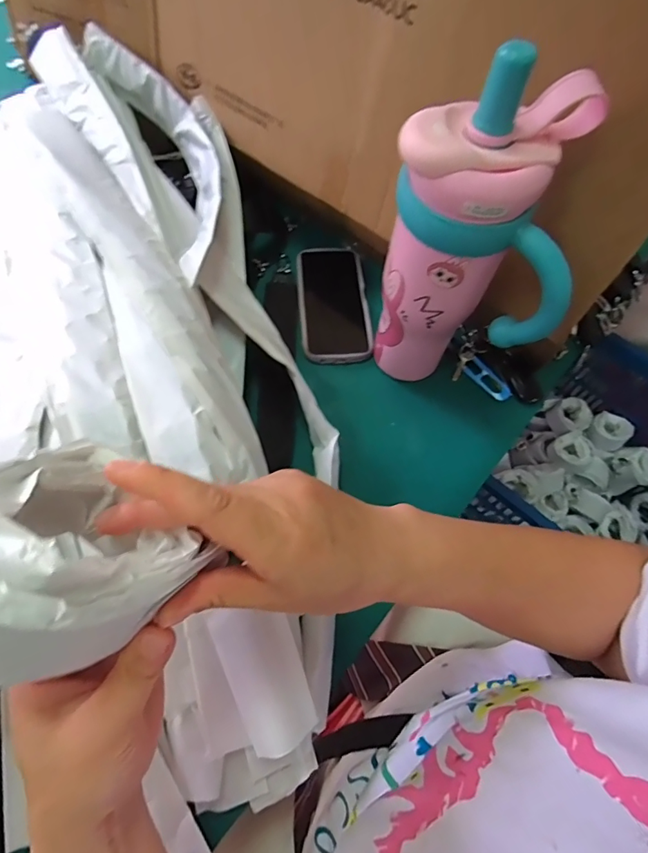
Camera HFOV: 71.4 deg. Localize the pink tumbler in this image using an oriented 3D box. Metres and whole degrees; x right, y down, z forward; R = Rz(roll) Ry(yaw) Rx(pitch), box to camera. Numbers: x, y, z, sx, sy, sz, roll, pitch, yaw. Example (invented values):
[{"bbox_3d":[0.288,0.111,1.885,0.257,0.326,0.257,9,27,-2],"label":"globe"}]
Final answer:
[{"bbox_3d":[0.124,-0.130,0.398,0.151,0.290,0.086,22,64,7],"label":"pink tumbler"}]

